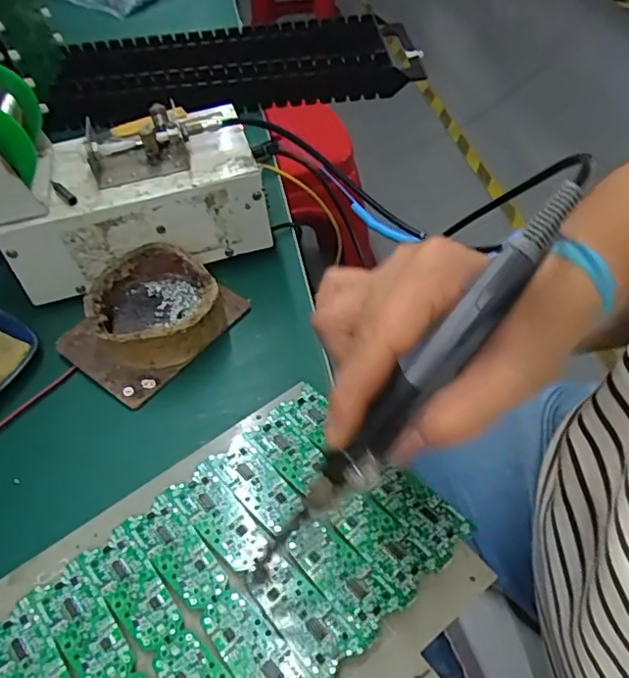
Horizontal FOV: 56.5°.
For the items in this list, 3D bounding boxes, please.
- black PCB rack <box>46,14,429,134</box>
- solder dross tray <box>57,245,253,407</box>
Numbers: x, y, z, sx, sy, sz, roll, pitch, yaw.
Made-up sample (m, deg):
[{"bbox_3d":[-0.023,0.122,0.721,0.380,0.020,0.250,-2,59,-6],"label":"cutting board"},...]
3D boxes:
[{"bbox_3d":[-0.080,-0.288,0.624,0.372,0.039,0.147,-6,48,0],"label":"black PCB rack"},{"bbox_3d":[-0.109,-0.019,0.390,0.090,0.036,0.111,34,58,29],"label":"solder dross tray"}]

